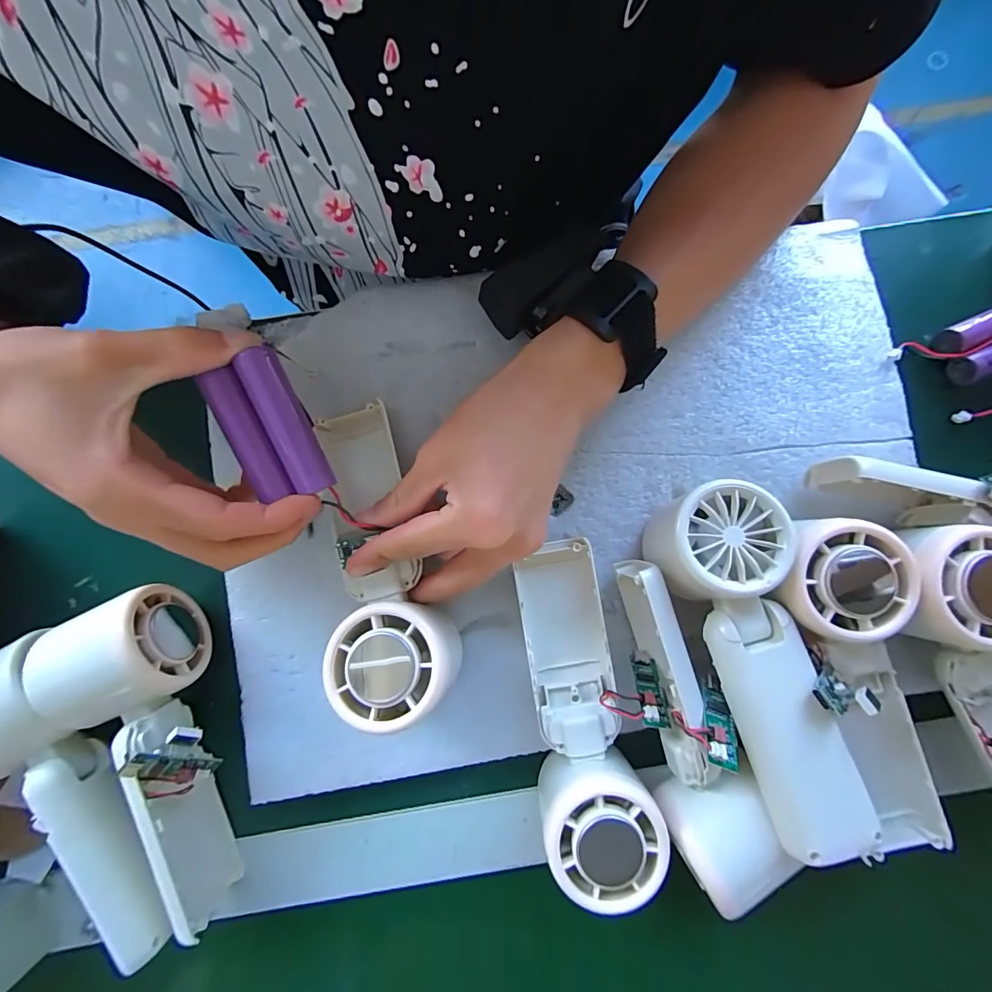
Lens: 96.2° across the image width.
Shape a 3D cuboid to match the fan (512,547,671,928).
[{"bbox_3d":[0.048,0.110,0.237,0.063,0.055,0.163,-7,79,-2],"label":"fan"}]

